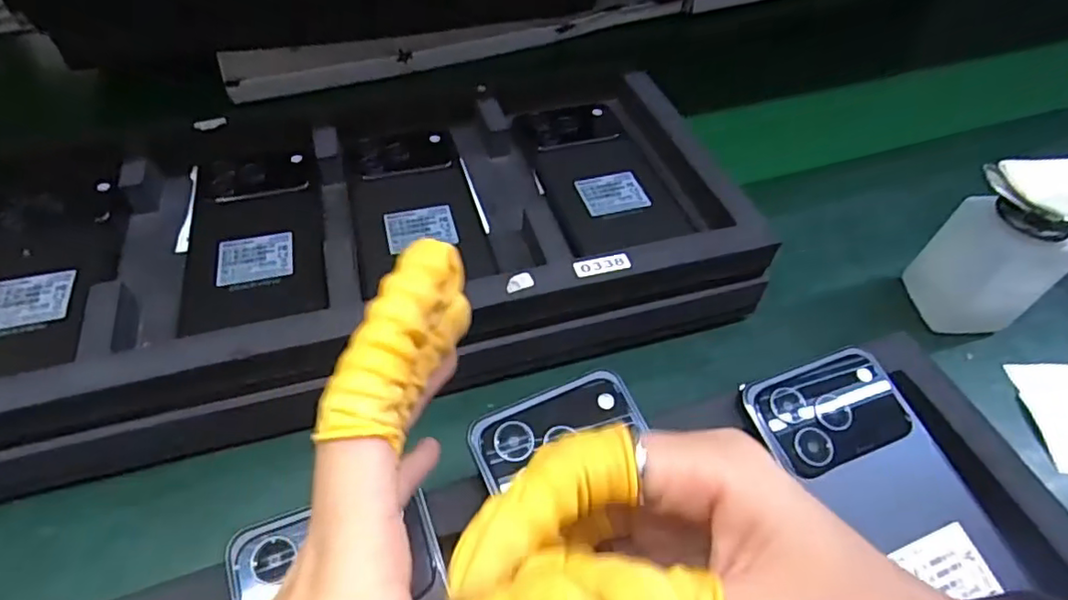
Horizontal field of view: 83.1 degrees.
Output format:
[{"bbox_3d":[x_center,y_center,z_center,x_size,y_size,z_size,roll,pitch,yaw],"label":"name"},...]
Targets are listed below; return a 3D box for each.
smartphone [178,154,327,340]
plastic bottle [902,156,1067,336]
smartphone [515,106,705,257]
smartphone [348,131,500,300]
[{"bbox_3d":[-0.166,-0.043,0.361,0.073,0.008,0.138,-9,53,-11],"label":"smartphone"},{"bbox_3d":[0.278,-0.025,0.360,0.057,0.117,0.064,-1,52,-5],"label":"plastic bottle"},{"bbox_3d":[0.042,-0.086,0.403,0.075,0.008,0.145,-13,54,-14],"label":"smartphone"},{"bbox_3d":[-0.077,-0.061,0.383,0.075,0.013,0.144,-11,54,-12],"label":"smartphone"}]

